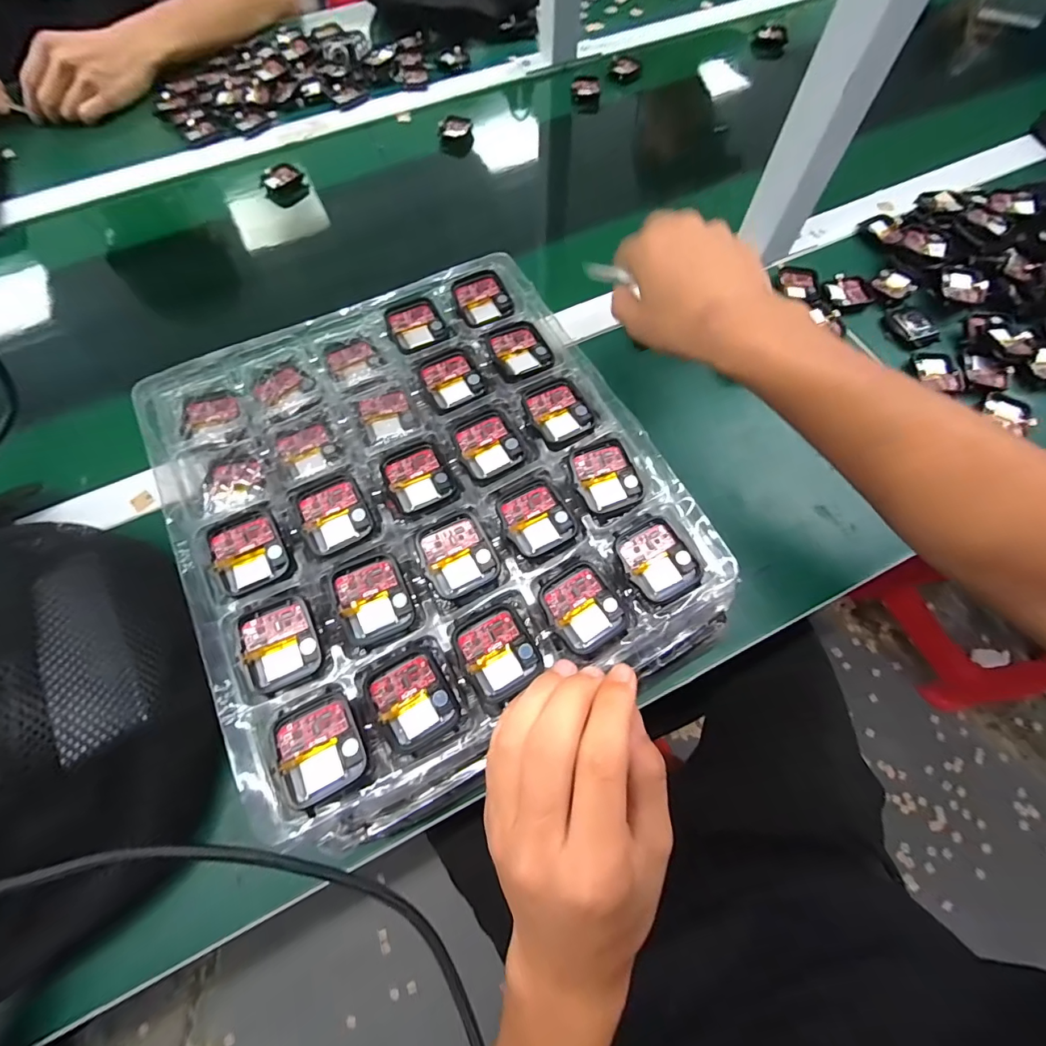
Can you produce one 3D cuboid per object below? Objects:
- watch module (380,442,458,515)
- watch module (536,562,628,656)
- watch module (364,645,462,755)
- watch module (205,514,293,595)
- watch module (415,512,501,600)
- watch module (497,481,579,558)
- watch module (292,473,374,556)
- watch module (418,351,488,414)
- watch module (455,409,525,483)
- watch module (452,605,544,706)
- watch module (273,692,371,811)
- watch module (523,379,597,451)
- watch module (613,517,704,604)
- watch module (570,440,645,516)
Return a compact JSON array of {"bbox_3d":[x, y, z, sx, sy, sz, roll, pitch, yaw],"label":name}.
[{"bbox_3d":[-0.062,-0.028,0.270,0.036,0.004,0.041,-23,68,-9],"label":"watch module"},{"bbox_3d":[0.032,0.046,0.245,0.036,0.011,0.042,-29,69,-11],"label":"watch module"},{"bbox_3d":[-0.054,0.087,0.227,0.038,0.010,0.046,-29,84,-10],"label":"watch module"},{"bbox_3d":[-0.150,0.016,0.249,0.035,0.009,0.041,-27,69,-10],"label":"watch module"},{"bbox_3d":[-0.036,0.017,0.248,0.037,0.010,0.041,-28,69,-10],"label":"watch module"},{"bbox_3d":[0.008,-0.003,0.262,0.036,0.006,0.040,-30,69,-11],"label":"watch module"},{"bbox_3d":[-0.108,-0.006,0.259,0.037,0.006,0.041,-26,69,-10],"label":"watch module"},{"bbox_3d":[-0.047,-0.093,0.300,0.035,0.009,0.040,-27,69,-10],"label":"watch module"},{"bbox_3d":[-0.021,-0.048,0.278,0.036,0.005,0.039,-23,68,-8],"label":"watch module"},{"bbox_3d":[-0.013,0.067,0.235,0.036,0.010,0.043,-27,78,-14],"label":"watch module"},{"bbox_3d":[-0.095,0.105,0.214,0.036,0.009,0.042,-27,69,-10],"label":"watch module"},{"bbox_3d":[0.023,-0.070,0.286,0.037,0.005,0.046,-25,69,-9],"label":"watch module"},{"bbox_3d":[0.074,0.019,0.250,0.038,0.005,0.042,-21,68,-8],"label":"watch module"},{"bbox_3d":[0.048,-0.028,0.266,0.035,0.007,0.040,-18,68,-6],"label":"watch module"}]

